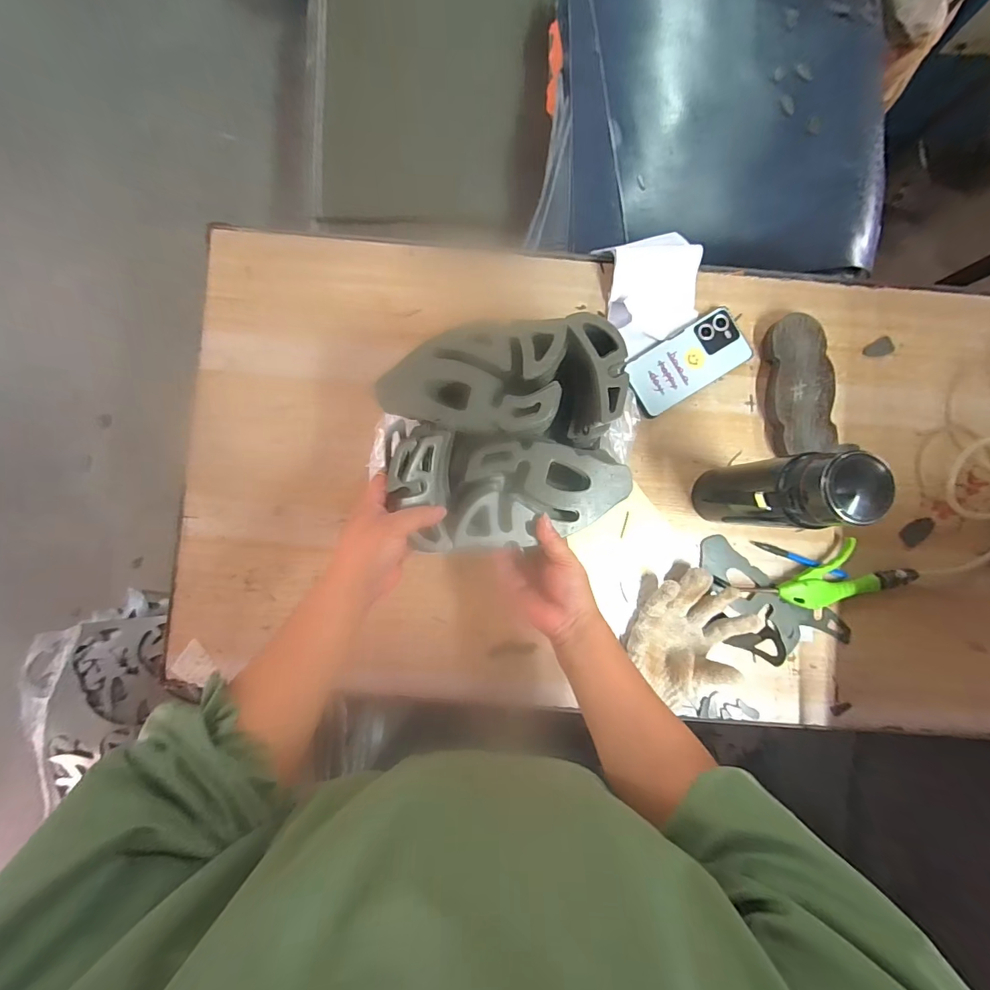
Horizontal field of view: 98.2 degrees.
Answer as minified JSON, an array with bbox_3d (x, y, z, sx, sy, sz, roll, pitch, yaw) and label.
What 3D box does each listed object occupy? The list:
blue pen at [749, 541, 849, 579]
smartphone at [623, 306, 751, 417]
[{"bbox_3d":[0.404,0.085,0.568,0.127,0.006,0.013,20,73,5],"label":"blue pen"},{"bbox_3d":[0.254,-0.176,0.571,0.172,0.018,0.081,-33,89,-2],"label":"smartphone"}]

